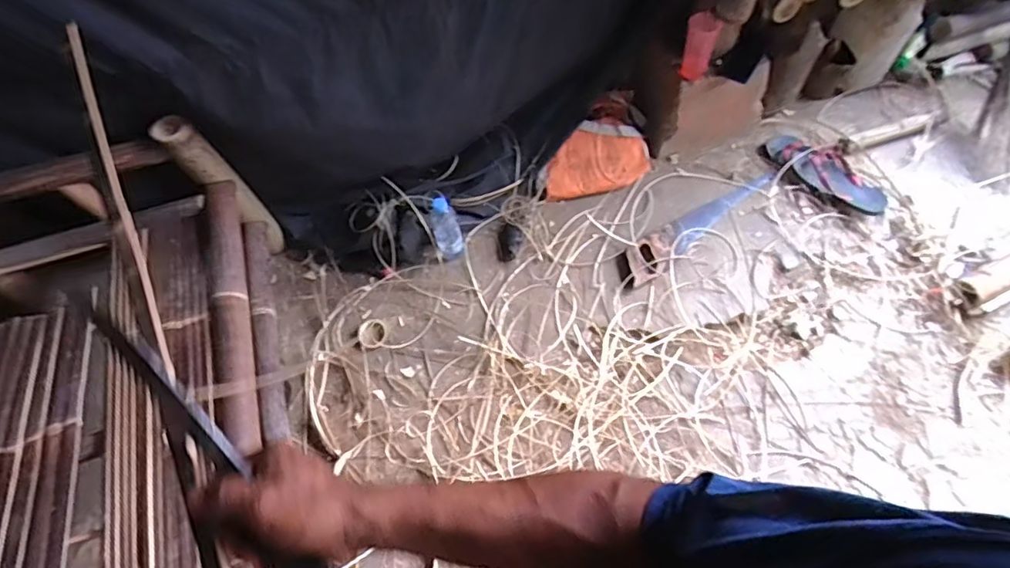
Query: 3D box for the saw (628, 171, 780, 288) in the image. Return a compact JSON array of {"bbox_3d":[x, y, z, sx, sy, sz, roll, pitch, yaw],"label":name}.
[{"bbox_3d":[0.532,-0.171,1.549,0.502,0.018,0.098,-34,66,-12],"label":"saw"}]

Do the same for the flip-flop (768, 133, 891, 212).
[{"bbox_3d":[0.878,-0.303,1.570,0.345,0.050,0.125,39,73,20],"label":"flip-flop"}]

